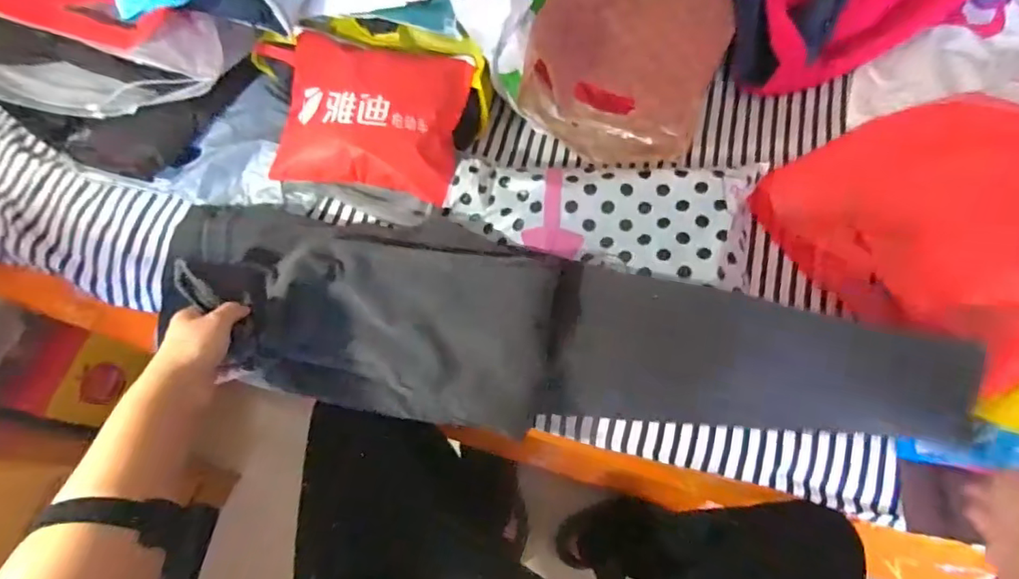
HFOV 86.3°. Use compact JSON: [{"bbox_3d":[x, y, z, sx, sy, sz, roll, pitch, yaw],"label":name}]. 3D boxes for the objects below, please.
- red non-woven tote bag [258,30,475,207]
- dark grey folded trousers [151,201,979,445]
[{"bbox_3d":[-0.184,-0.221,0.683,0.235,0.101,0.170,7,69,3],"label":"red non-woven tote bag"},{"bbox_3d":[0.052,0.056,0.635,0.894,0.103,0.217,9,69,0],"label":"dark grey folded trousers"}]

